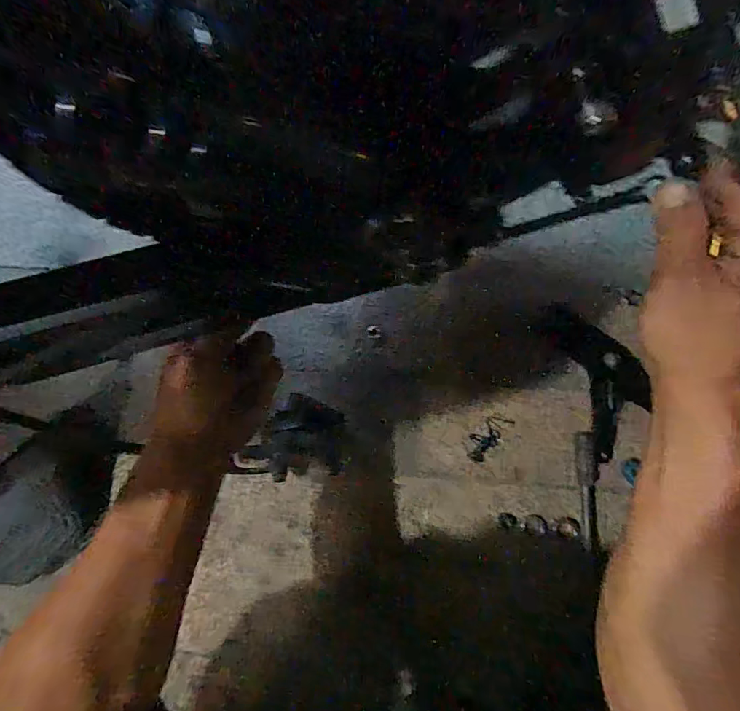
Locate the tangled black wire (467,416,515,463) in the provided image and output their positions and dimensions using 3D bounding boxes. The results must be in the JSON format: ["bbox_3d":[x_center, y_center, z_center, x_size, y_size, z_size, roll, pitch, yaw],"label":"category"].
[{"bbox_3d":[0.120,0.083,0.490,0.025,0.005,0.056,40,89,8],"label":"tangled black wire"}]

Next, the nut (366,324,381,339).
[{"bbox_3d":[0.004,-0.025,0.507,0.016,0.005,0.014,5,84,6],"label":"nut"}]

